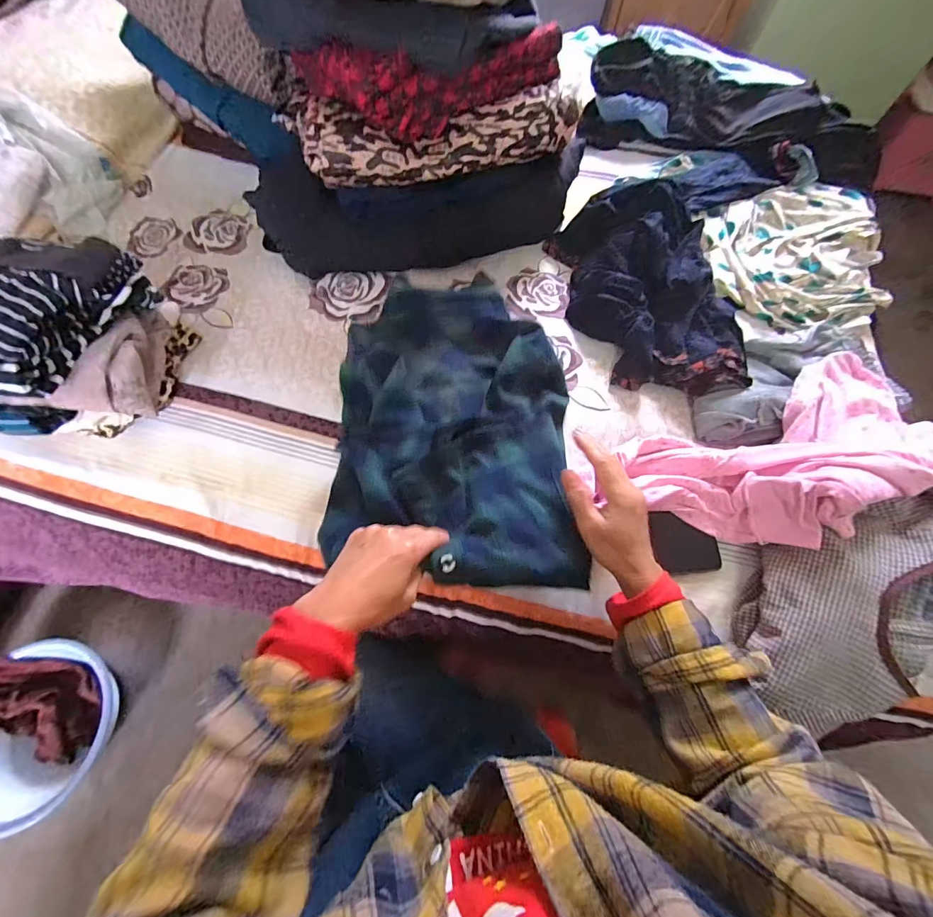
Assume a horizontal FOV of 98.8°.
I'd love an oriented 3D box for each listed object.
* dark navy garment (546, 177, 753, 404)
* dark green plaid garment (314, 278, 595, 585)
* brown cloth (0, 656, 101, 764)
[{"bbox_3d":[0.276,-0.259,0.611,0.225,0.072,0.358,-5,67,-5],"label":"dark navy garment"},{"bbox_3d":[-0.016,-0.066,0.494,0.288,0.100,0.421,1,67,-2],"label":"dark green plaid garment"},{"bbox_3d":[-0.946,0.549,0.872,0.242,0.108,0.200,4,67,-1],"label":"brown cloth"}]

